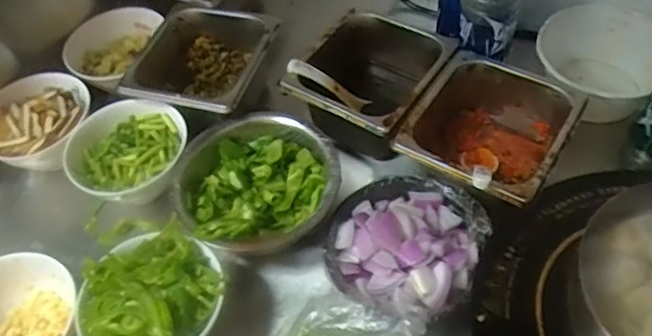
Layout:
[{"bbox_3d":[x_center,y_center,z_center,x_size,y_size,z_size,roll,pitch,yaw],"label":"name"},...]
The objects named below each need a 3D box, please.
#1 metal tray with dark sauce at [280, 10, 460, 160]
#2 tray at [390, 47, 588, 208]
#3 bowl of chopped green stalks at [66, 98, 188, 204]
[{"bbox_3d":[0.058,-0.099,0.786,0.160,0.118,0.186,27,59,22],"label":"metal tray with dark sauce"},{"bbox_3d":[0.176,-0.024,0.700,0.160,0.099,0.179,27,59,22],"label":"tray"},{"bbox_3d":[-0.239,-0.014,0.750,0.136,0.065,0.126,-2,53,2],"label":"bowl of chopped green stalks"}]

